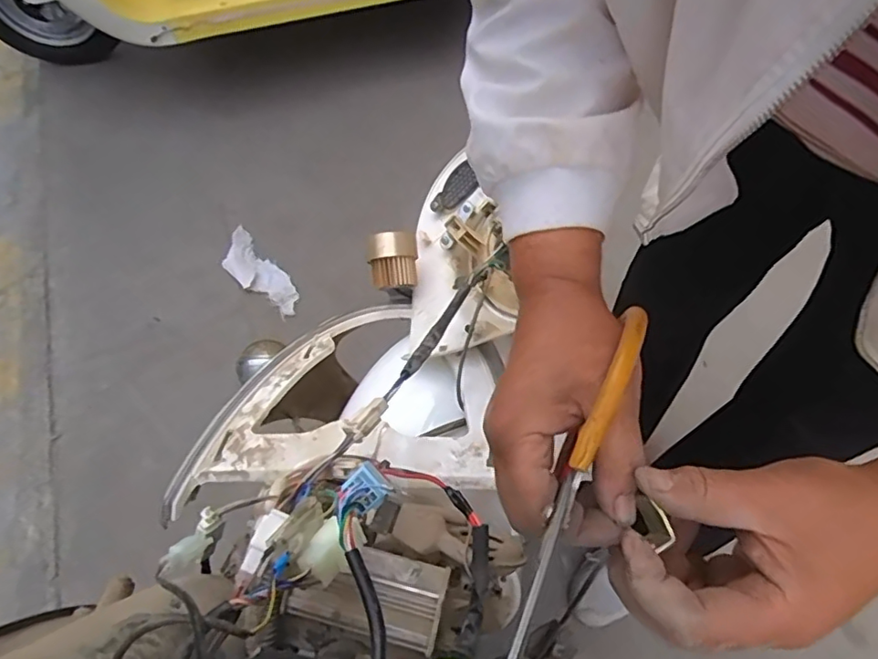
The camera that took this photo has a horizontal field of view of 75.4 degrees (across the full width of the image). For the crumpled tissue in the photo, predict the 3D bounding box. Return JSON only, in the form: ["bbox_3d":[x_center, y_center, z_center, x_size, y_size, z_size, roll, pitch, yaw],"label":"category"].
[{"bbox_3d":[-0.414,-0.125,1.296,0.097,0.032,0.290,-35,65,-22],"label":"crumpled tissue"}]

